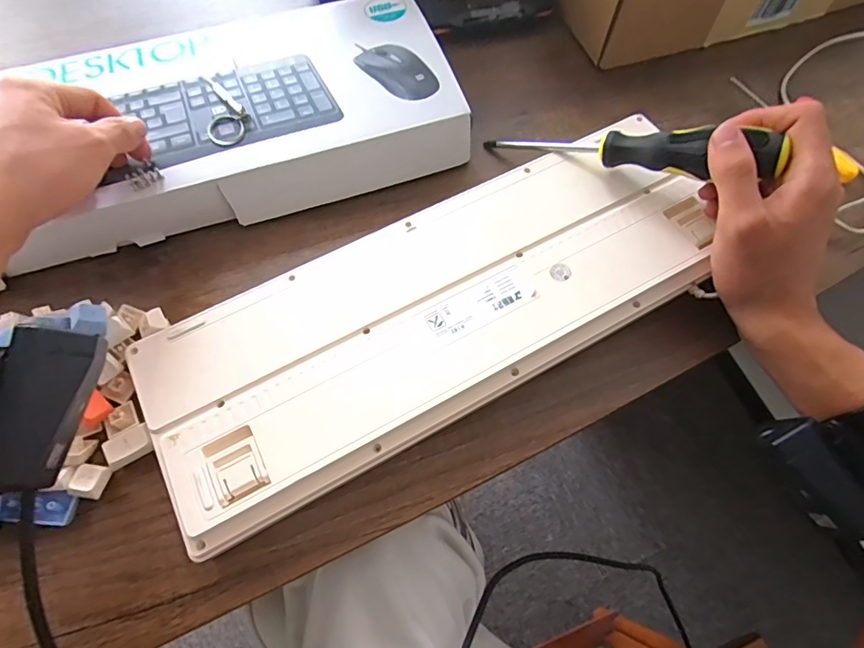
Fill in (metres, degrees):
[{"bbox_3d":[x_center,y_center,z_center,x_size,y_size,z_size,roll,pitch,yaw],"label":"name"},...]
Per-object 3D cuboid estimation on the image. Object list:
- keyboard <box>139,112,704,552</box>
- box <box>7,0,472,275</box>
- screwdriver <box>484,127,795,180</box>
[{"bbox_3d":[0.008,-0.011,0.317,0.371,0.035,0.136,-27,68,-12],"label":"keyboard"},{"bbox_3d":[-0.237,-0.136,0.356,0.512,0.046,0.166,-15,66,-8],"label":"box"},{"bbox_3d":[0.125,-0.122,0.334,0.202,0.022,0.028,19,63,37],"label":"screwdriver"}]

